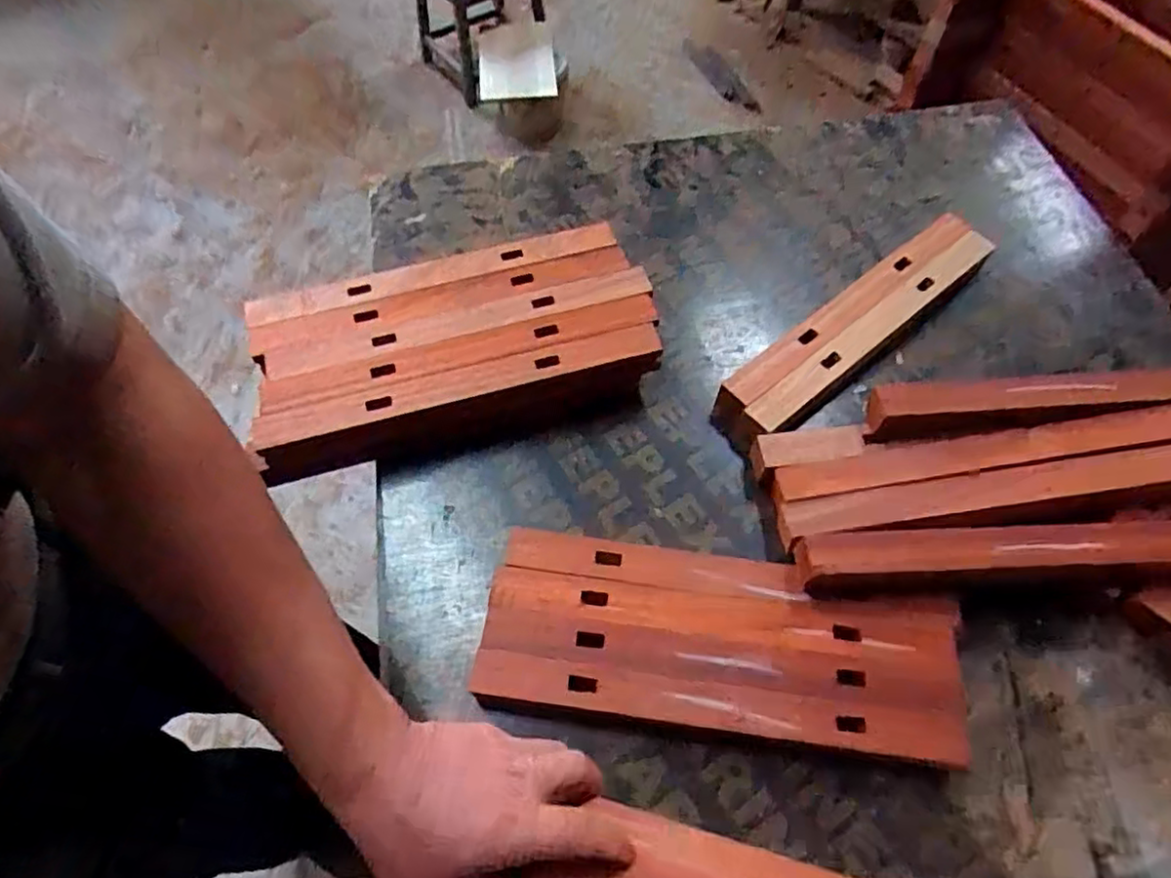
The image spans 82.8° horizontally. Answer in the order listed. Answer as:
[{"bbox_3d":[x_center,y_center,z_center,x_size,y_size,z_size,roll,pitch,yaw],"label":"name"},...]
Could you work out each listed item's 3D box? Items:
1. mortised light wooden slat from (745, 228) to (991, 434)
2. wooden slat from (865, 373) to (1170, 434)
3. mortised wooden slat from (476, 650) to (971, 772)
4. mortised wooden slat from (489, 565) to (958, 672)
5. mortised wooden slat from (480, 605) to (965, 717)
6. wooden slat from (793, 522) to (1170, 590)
[{"bbox_3d":[0.265,-0.097,0.614,0.315,0.038,0.030,-35,66,-19],"label":"mortised light wooden slat"},{"bbox_3d":[0.398,-0.038,0.534,0.343,0.019,0.031,-4,60,-3],"label":"wooden slat"},{"bbox_3d":[0.086,0.186,0.457,0.324,0.031,0.031,7,60,4],"label":"mortised wooden slat"},{"bbox_3d":[0.097,0.134,0.487,0.323,0.032,0.031,7,60,4],"label":"mortised wooden slat"},{"bbox_3d":[0.092,0.160,0.473,0.326,0.031,0.035,6,60,3],"label":"mortised wooden slat"},{"bbox_3d":[0.331,0.082,0.483,0.347,0.026,0.040,-2,60,-1],"label":"wooden slat"}]

